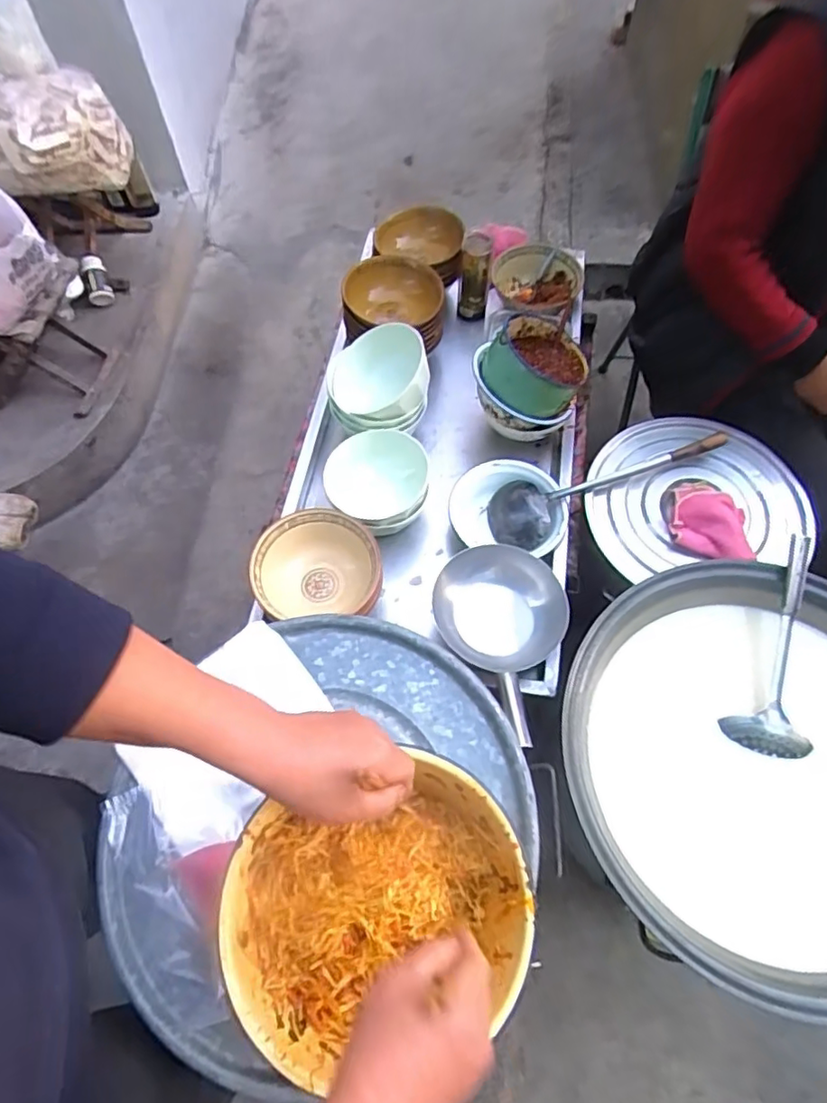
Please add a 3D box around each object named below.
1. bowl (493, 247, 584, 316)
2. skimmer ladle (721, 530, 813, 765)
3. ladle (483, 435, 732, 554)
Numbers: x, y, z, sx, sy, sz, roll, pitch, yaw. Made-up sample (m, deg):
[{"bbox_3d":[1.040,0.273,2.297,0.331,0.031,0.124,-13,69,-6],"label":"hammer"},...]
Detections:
[{"bbox_3d":[0.271,-0.568,1.273,0.172,0.073,0.180,-1,62,2],"label":"bowl"},{"bbox_3d":[0.524,0.128,0.814,0.107,0.070,0.301,23,65,14],"label":"skimmer ladle"},{"bbox_3d":[0.316,-0.132,1.027,0.398,0.092,0.129,-24,64,-10],"label":"ladle"}]

